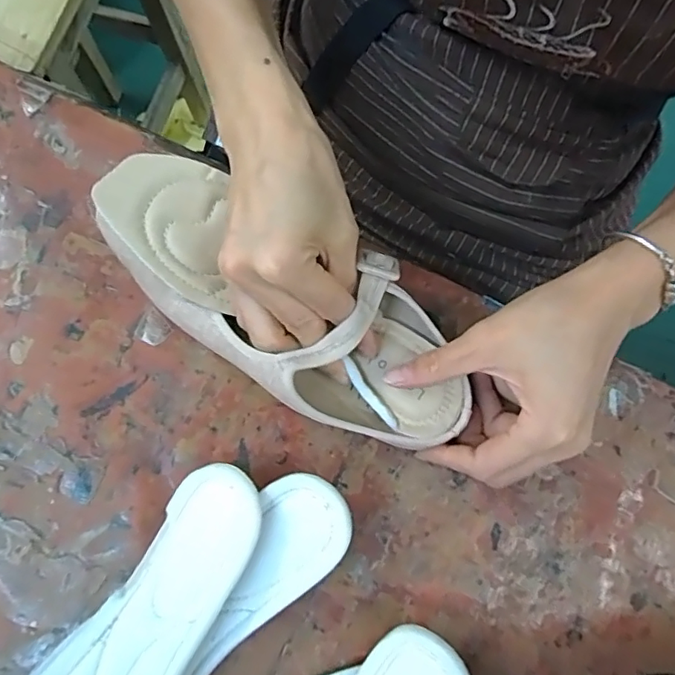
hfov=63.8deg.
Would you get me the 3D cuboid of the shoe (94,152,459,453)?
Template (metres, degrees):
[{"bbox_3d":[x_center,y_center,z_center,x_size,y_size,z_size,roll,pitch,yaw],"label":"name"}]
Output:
[{"bbox_3d":[-0.031,-0.022,0.303,0.232,0.042,0.089,34,77,1],"label":"shoe"}]

